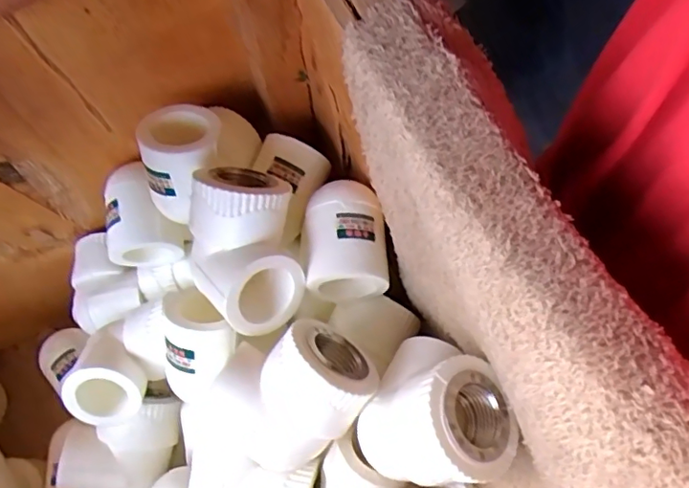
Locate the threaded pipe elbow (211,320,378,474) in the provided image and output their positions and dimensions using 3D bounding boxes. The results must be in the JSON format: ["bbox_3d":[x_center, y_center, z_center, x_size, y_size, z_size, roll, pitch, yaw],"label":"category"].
[{"bbox_3d":[-0.020,0.055,0.219,0.050,0.031,0.056,42,107,1],"label":"threaded pipe elbow"}]

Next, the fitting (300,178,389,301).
[{"bbox_3d":[0.000,0.001,0.247,0.034,0.041,0.049,-8,61,0],"label":"fitting"}]

